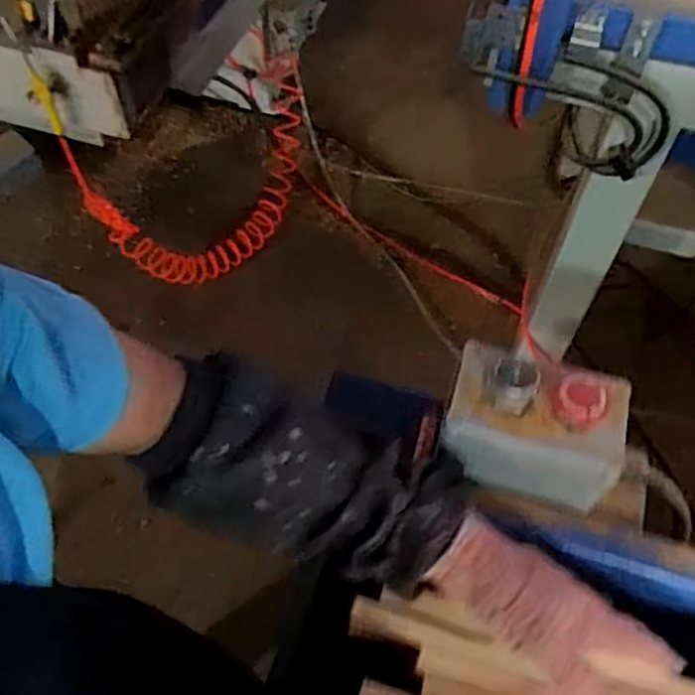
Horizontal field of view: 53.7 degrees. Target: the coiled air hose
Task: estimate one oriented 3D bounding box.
[{"bbox_3d":[-0.326,-0.506,1.803,0.253,0.489,0.774,28,61,17],"label":"coiled air hose"}]

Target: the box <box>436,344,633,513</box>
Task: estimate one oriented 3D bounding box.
[{"bbox_3d":[0.136,0.055,0.514,0.133,0.092,0.081,15,56,9],"label":"box"}]

